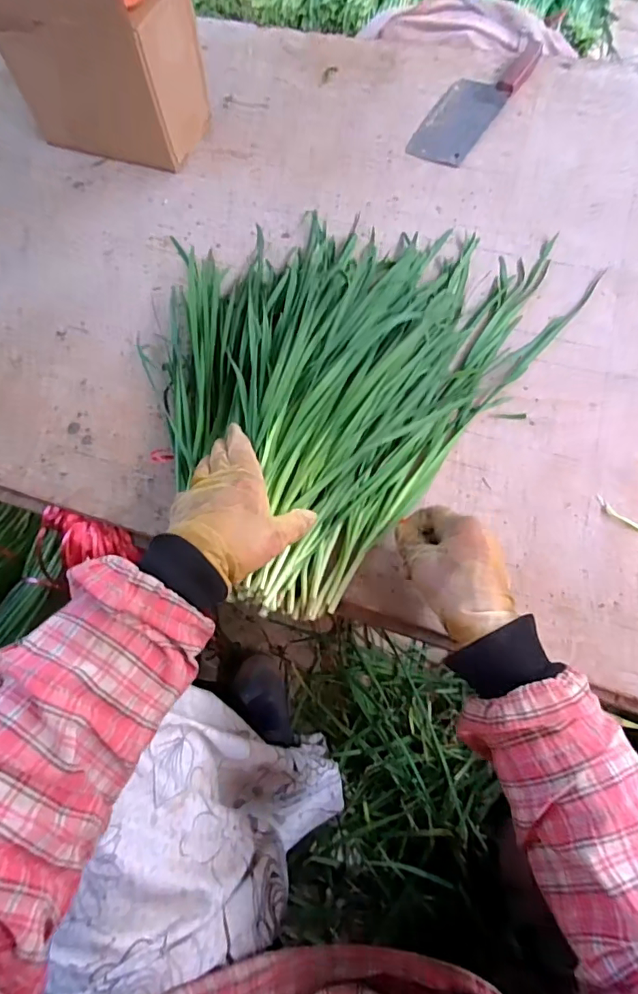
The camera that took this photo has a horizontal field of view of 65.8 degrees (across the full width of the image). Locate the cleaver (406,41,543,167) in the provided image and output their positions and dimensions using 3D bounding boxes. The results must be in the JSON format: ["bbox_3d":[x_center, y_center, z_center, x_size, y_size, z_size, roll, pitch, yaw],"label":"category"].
[{"bbox_3d":[0.224,-0.581,0.718,0.091,0.030,0.276,30,70,15],"label":"cleaver"}]

